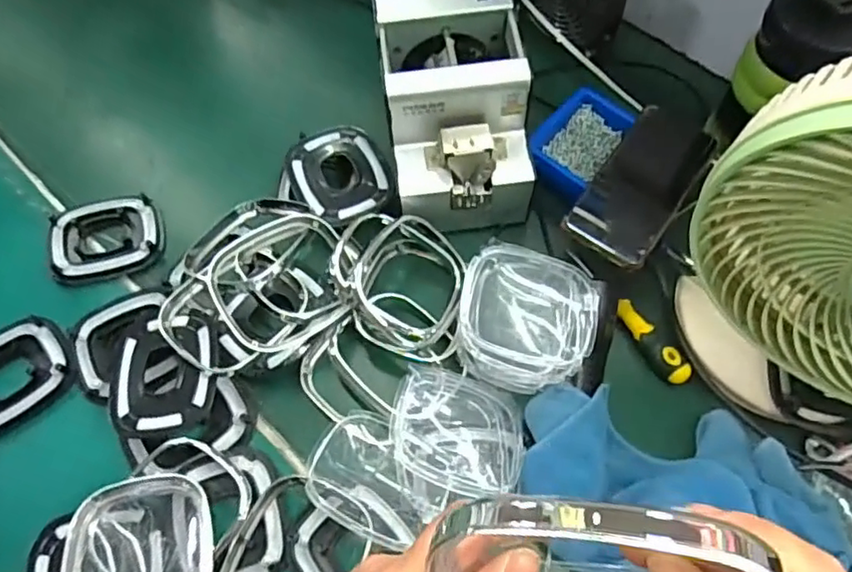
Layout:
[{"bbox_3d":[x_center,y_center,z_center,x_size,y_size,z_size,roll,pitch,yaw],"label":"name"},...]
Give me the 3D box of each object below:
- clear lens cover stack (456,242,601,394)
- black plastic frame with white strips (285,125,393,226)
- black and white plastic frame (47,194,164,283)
[{"bbox_3d":[0.085,0.025,0.521,0.112,0.049,0.120,9,74,12],"label":"clear lens cover stack"},{"bbox_3d":[-0.085,-0.111,0.632,0.092,0.023,0.111,-32,68,-12],"label":"black plastic frame with white strips"},{"bbox_3d":[-0.318,-0.049,0.626,0.101,0.022,0.084,-16,65,-5],"label":"black and white plastic frame"}]

